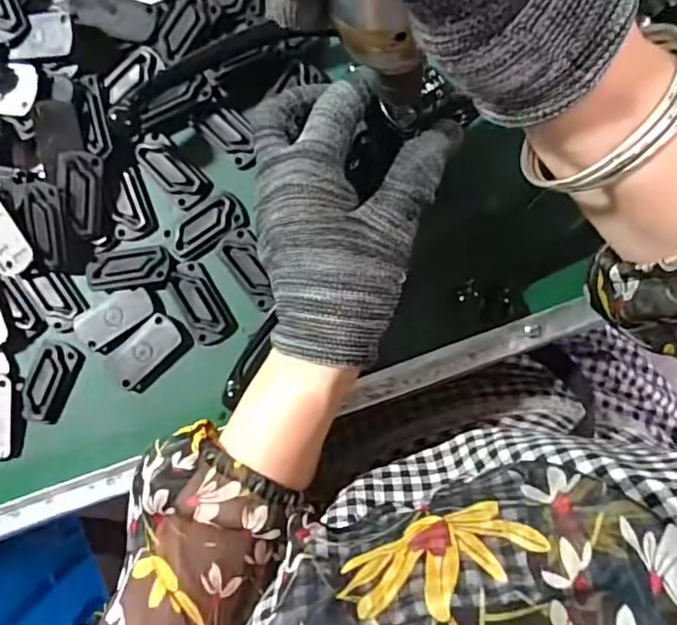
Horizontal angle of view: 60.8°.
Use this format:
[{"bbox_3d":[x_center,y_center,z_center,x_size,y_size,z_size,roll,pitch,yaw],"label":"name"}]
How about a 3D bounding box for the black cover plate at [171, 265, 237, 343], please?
[{"bbox_3d":[-0.081,-0.005,0.336,0.024,0.004,0.049,-30,90,1],"label":"black cover plate"}]

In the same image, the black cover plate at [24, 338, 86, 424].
[{"bbox_3d":[-0.170,0.041,0.341,0.025,0.005,0.048,25,91,1],"label":"black cover plate"}]

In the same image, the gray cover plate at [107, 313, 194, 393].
[{"bbox_3d":[-0.111,0.023,0.336,0.047,0.004,0.030,-41,90,1],"label":"gray cover plate"}]

